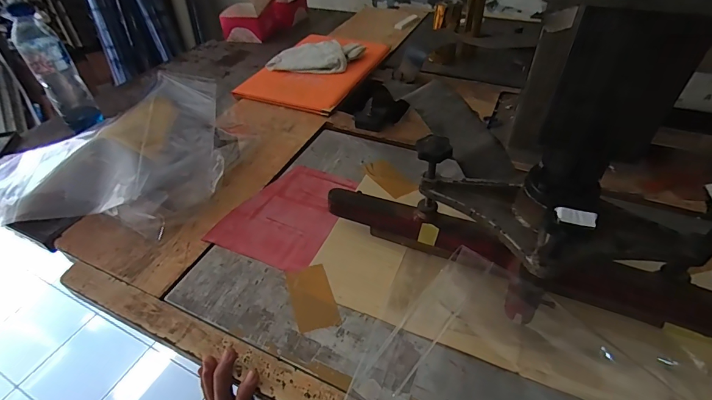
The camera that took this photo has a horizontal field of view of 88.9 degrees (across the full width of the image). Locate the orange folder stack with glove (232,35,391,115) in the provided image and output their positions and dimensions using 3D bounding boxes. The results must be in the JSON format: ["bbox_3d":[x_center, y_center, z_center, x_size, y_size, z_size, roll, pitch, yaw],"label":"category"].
[{"bbox_3d":[-0.092,-0.310,0.831,0.241,0.055,0.320,14,47,18],"label":"orange folder stack with glove"}]

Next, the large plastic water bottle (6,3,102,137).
[{"bbox_3d":[-0.559,-0.233,0.681,0.067,0.209,0.079,-31,50,-26],"label":"large plastic water bottle"}]

